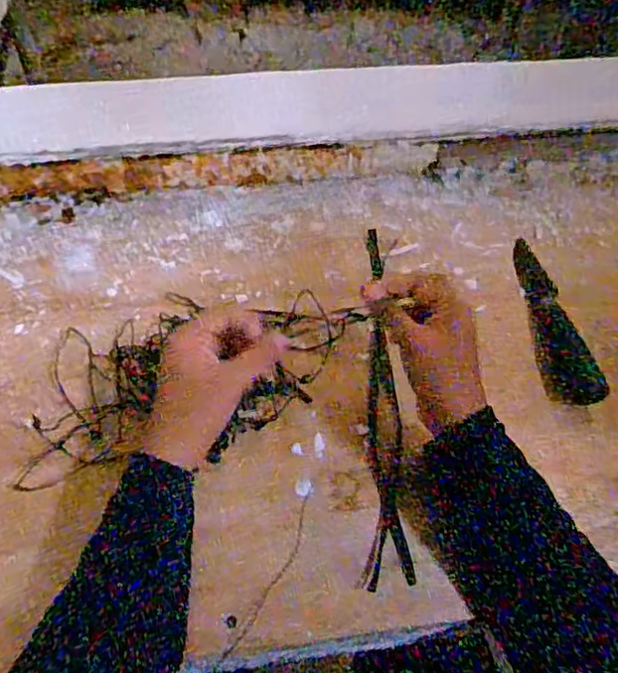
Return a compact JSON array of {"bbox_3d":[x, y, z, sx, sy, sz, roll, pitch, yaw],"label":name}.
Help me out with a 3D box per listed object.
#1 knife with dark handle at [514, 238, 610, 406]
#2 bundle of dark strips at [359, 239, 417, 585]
[{"bbox_3d":[0.225,-0.018,0.577,0.048,0.021,0.184,-7,55,-8],"label":"knife with dark handle"},{"bbox_3d":[0.062,0.035,0.519,0.035,0.015,0.343,3,56,-1],"label":"bundle of dark strips"}]

